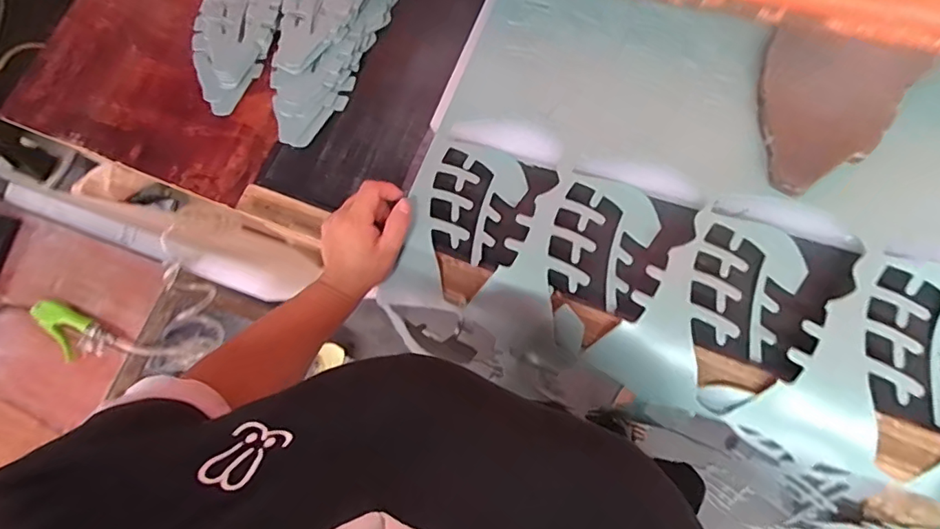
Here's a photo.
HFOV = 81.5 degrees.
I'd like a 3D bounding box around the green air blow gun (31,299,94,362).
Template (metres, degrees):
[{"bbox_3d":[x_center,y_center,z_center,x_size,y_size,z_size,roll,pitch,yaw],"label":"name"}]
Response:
[{"bbox_3d":[-0.675,0.094,0.897,0.129,0.028,0.076,34,82,17],"label":"green air blow gun"}]

